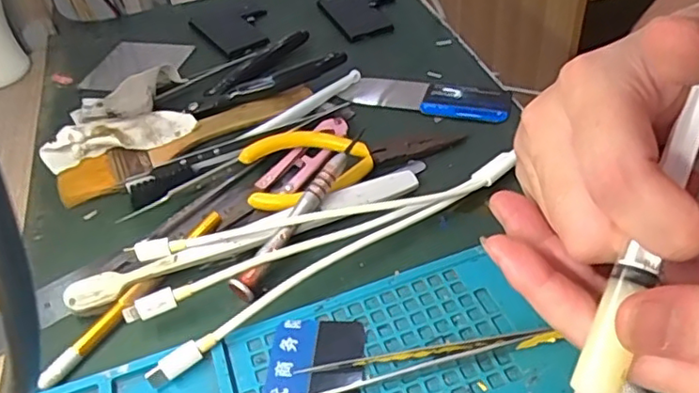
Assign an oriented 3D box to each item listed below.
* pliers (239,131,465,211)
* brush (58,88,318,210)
[{"bbox_3d":[-0.001,-0.027,0.344,0.122,0.016,0.047,-20,44,-13],"label":"pliers"},{"bbox_3d":[-0.098,-0.036,0.372,0.160,0.007,0.033,-24,45,-18],"label":"brush"}]

